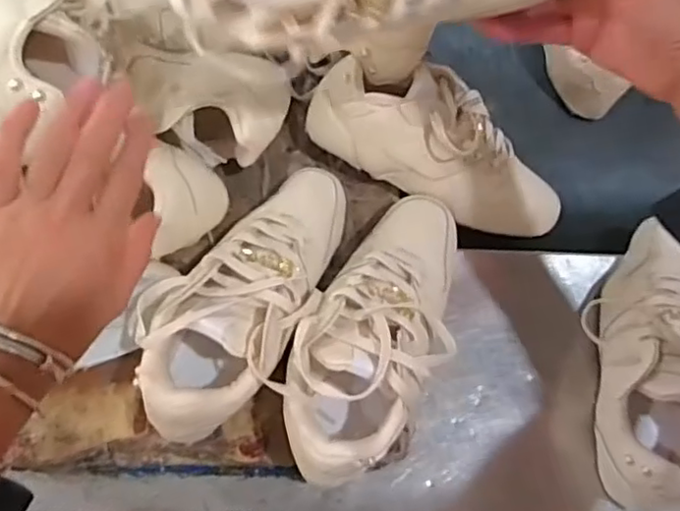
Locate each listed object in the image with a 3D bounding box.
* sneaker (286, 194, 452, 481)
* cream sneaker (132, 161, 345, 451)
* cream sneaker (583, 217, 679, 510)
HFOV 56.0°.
[{"bbox_3d":[0.035,0.056,0.496,0.100,0.084,0.238,29,71,9],"label":"sneaker"},{"bbox_3d":[-0.075,0.026,0.509,0.111,0.084,0.240,20,69,6],"label":"cream sneaker"},{"bbox_3d":[0.258,0.084,0.512,0.089,0.093,0.211,9,69,2],"label":"cream sneaker"}]

